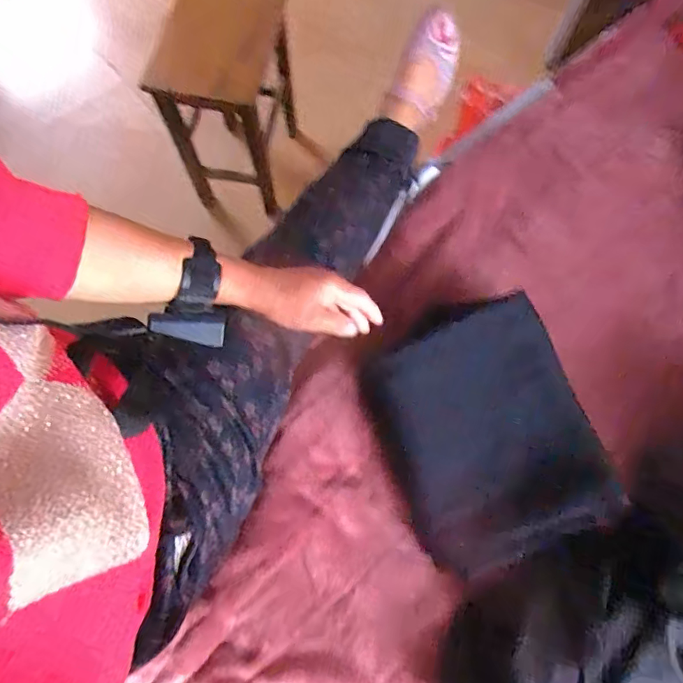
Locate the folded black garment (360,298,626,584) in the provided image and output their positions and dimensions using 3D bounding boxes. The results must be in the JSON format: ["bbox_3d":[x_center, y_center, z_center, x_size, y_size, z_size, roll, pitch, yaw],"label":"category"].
[{"bbox_3d":[0.173,0.101,0.596,0.228,0.053,0.298,-17,74,-6],"label":"folded black garment"}]

